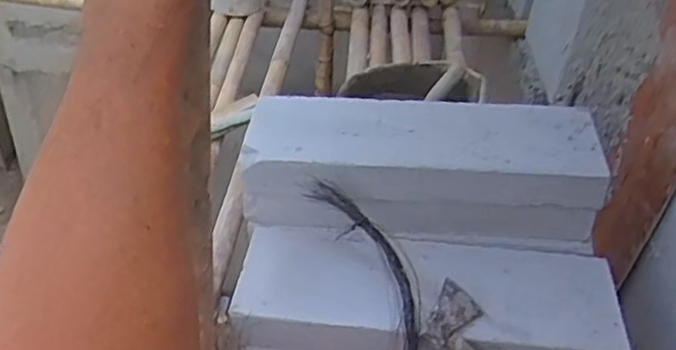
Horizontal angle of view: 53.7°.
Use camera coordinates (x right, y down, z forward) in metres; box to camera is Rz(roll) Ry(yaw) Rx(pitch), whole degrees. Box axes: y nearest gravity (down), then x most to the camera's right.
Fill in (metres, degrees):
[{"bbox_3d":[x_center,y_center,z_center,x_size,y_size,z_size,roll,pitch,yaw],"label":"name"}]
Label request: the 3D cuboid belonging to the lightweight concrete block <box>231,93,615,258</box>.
[{"bbox_3d":[0.145,-0.018,1.209,0.599,0.152,0.226,4,38,-1],"label":"lightweight concrete block"}]

